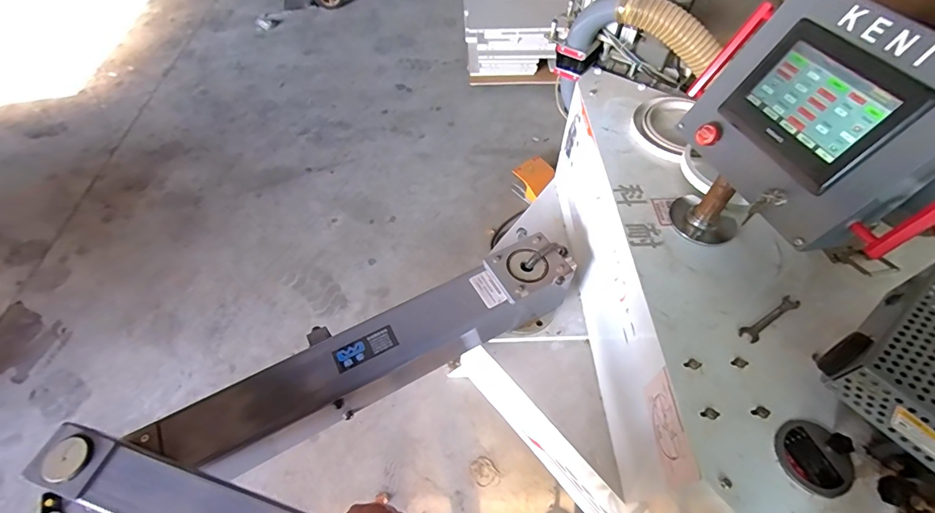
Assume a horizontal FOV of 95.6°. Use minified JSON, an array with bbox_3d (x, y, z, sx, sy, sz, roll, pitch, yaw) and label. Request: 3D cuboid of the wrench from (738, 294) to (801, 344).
[{"bbox_3d":[0.579,0.118,0.810,0.151,0.011,0.031,-28,60,-18],"label":"wrench"}]

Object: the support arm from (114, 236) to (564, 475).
[{"bbox_3d":[-0.191,0.232,1.064,1.048,0.175,0.172,-24,59,-16],"label":"support arm"}]

